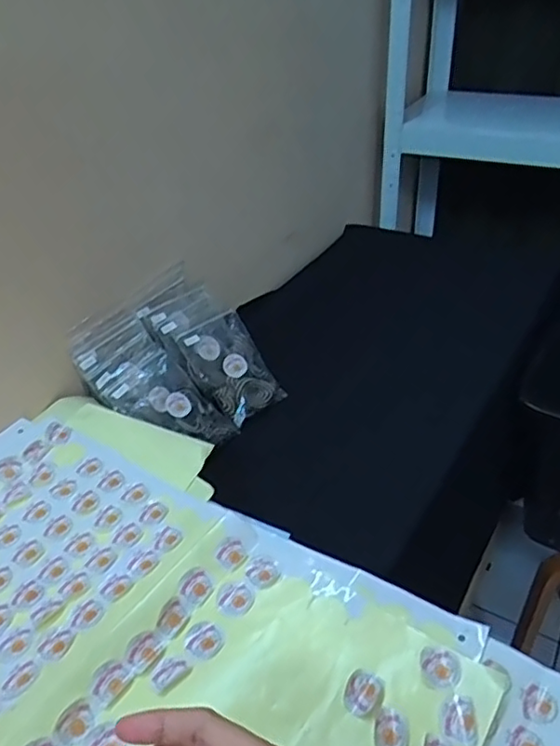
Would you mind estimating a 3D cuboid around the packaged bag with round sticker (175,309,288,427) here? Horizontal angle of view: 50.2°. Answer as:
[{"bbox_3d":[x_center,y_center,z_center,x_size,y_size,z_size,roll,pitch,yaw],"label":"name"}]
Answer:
[{"bbox_3d":[-0.058,-0.009,0.736,0.085,0.021,0.132,-33,83,-26],"label":"packaged bag with round sticker"}]

